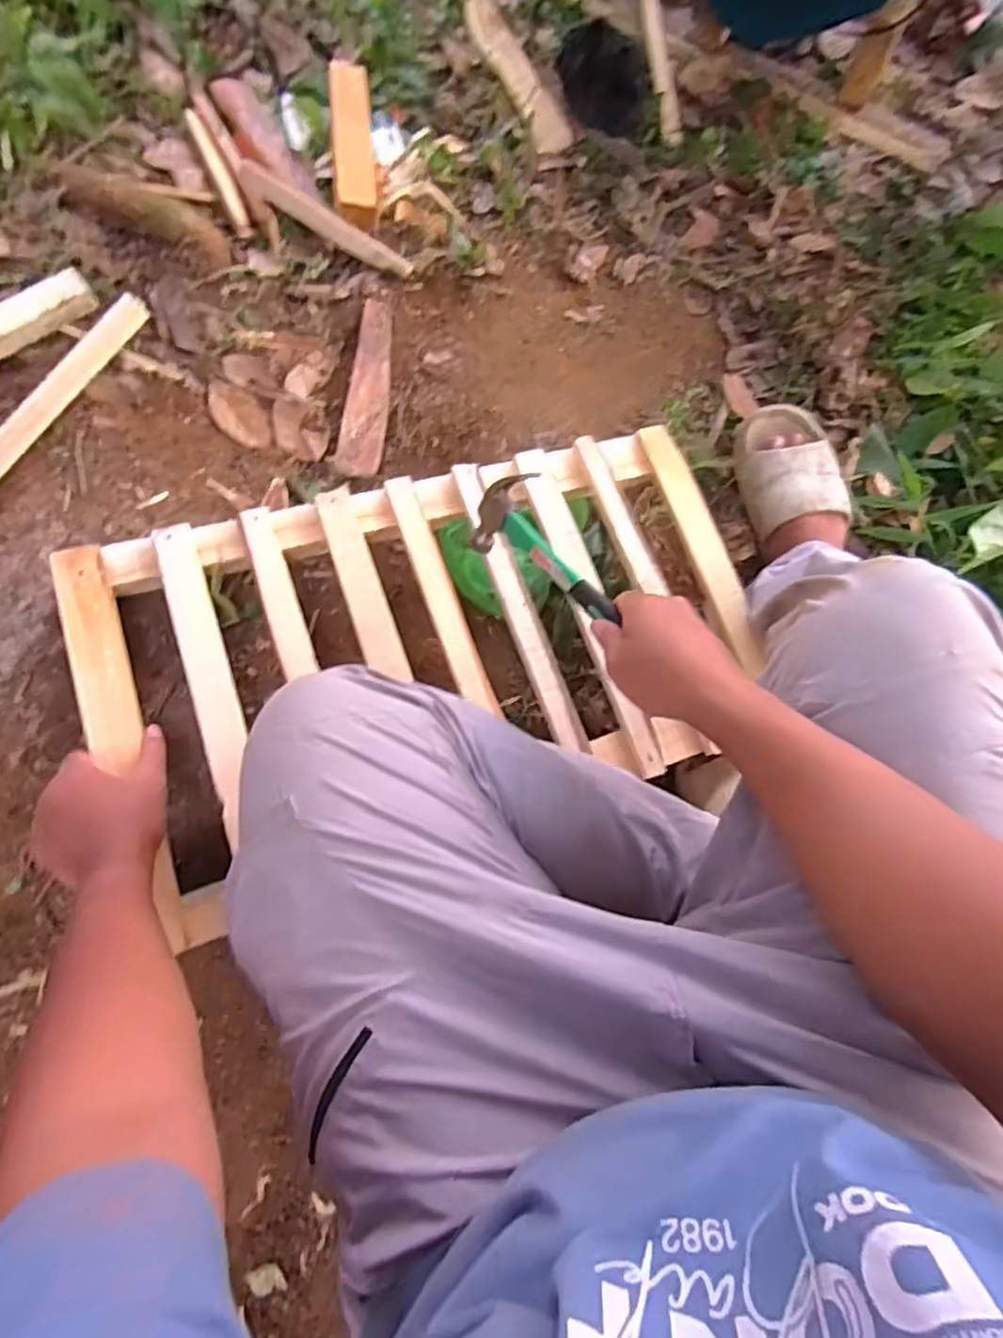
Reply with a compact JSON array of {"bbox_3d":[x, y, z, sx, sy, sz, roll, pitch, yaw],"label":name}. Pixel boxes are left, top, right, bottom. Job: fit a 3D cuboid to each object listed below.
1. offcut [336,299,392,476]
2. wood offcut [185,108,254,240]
[{"bbox_3d":[-0.178,-0.388,0.912,0.056,0.013,0.275,8,71,-11],"label":"offcut"},{"bbox_3d":[-0.420,-0.737,0.988,0.026,0.015,0.246,-25,81,-2],"label":"wood offcut"}]

